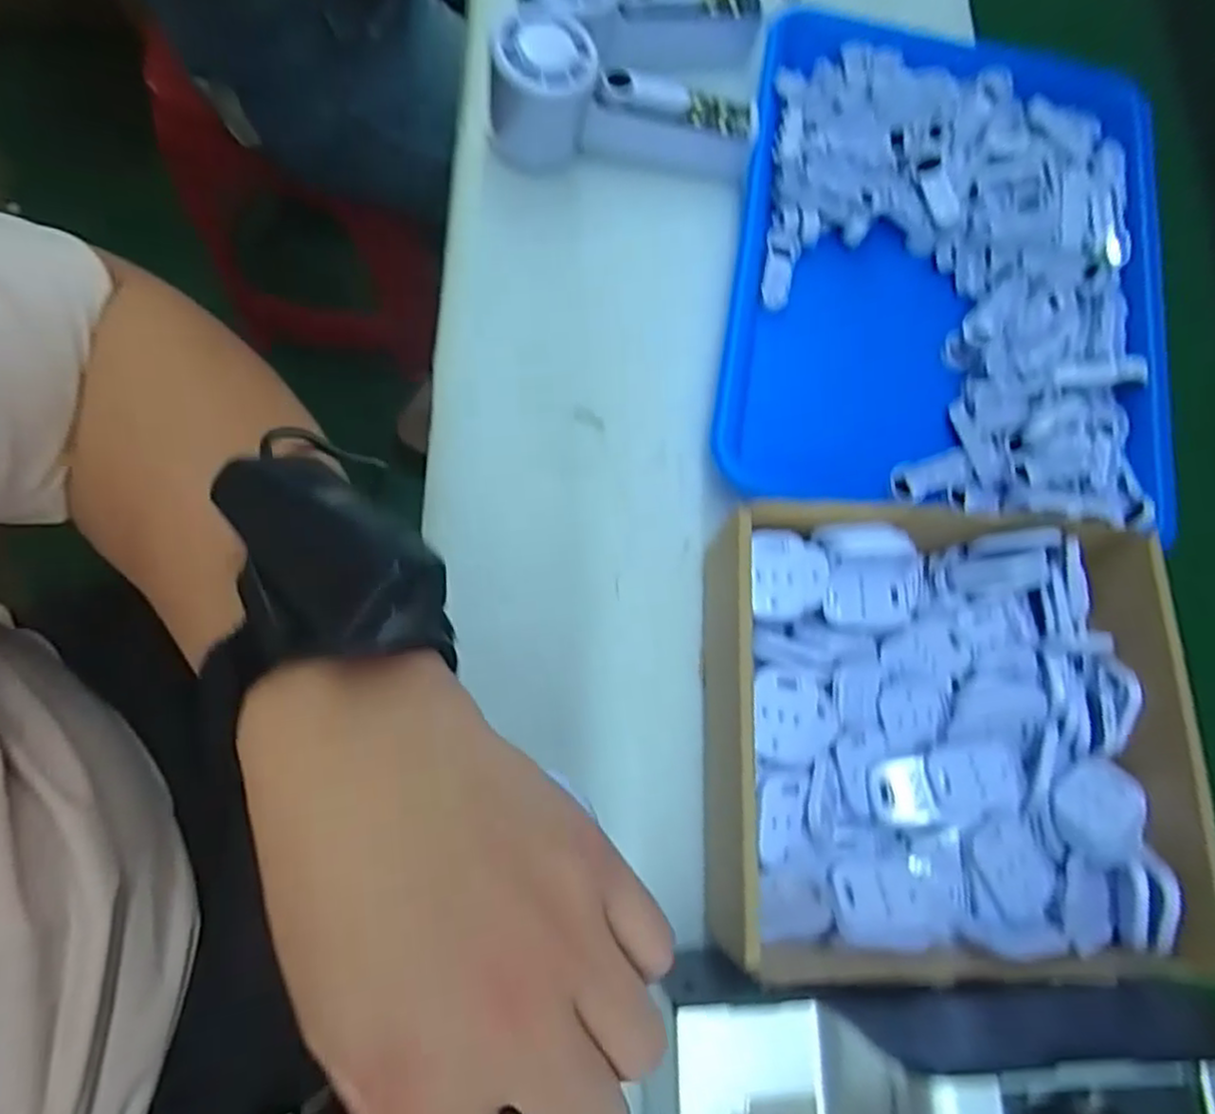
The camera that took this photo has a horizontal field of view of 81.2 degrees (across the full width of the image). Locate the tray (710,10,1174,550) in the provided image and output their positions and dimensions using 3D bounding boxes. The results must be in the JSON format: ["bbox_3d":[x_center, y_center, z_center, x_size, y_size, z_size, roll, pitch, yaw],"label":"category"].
[{"bbox_3d":[0.201,-0.176,0.416,0.244,0.033,0.312,10,74,-2],"label":"tray"}]

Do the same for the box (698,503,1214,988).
[{"bbox_3d":[0.150,0.079,0.324,0.213,0.057,0.191,3,74,-4],"label":"box"}]

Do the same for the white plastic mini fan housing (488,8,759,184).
[{"bbox_3d":[0.007,-0.252,0.409,0.146,0.063,0.051,7,75,-14],"label":"white plastic mini fan housing"}]

